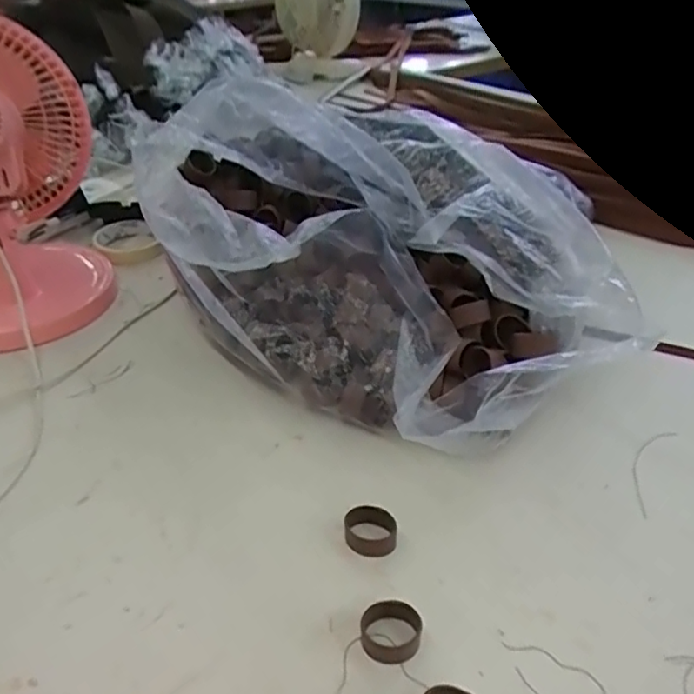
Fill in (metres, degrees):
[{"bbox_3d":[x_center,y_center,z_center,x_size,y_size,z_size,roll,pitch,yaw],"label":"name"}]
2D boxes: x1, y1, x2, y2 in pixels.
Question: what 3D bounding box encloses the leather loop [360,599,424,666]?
[{"bbox_3d":[0.026,0.166,0.337,0.035,0.015,0.030,-1,38,5],"label":"leather loop"}]

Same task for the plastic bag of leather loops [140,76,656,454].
[{"bbox_3d":[0.016,-0.084,0.492,0.301,0.236,0.376,-18,40,-17],"label":"plastic bag of leather loops"}]

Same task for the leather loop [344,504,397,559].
[{"bbox_3d":[0.016,0.126,0.397,0.035,0.018,0.029,-6,38,-1],"label":"leather loop"}]

